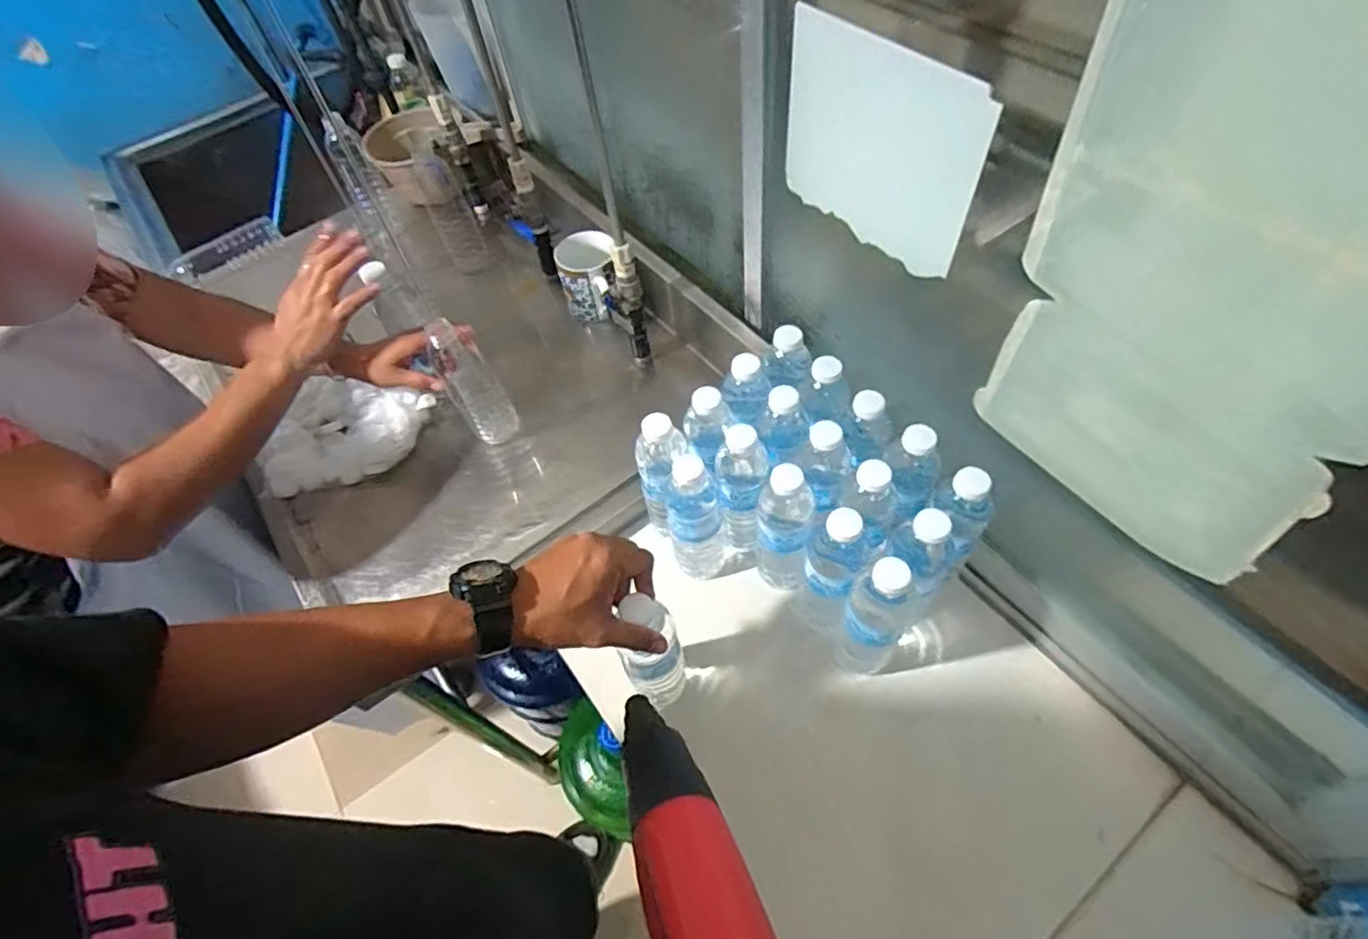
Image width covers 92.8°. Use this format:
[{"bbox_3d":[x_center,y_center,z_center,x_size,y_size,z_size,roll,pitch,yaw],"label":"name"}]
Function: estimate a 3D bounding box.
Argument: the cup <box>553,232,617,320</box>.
[{"bbox_3d":[-0.144,-0.280,0.972,0.080,0.115,0.082,-2,57,3],"label":"cup"}]

